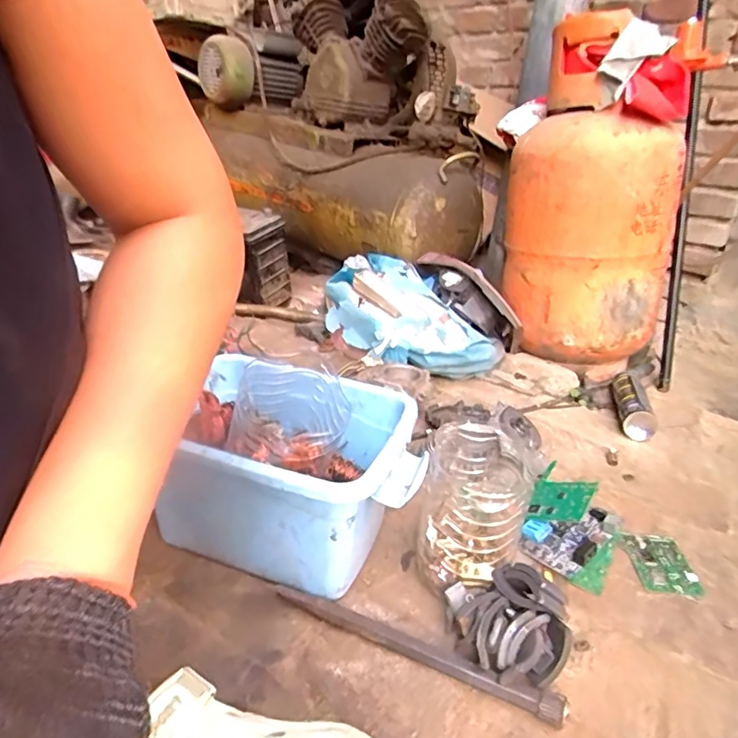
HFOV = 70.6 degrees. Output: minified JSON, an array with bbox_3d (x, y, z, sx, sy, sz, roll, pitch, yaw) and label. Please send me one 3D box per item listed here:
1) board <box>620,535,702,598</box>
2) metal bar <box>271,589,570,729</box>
[{"bbox_3d":[0.336,0.225,0.605,0.063,0.011,0.092,7,25,3],"label":"board"},{"bbox_3d":[0.037,0.251,0.470,0.266,0.023,0.019,14,26,19],"label":"metal bar"}]

